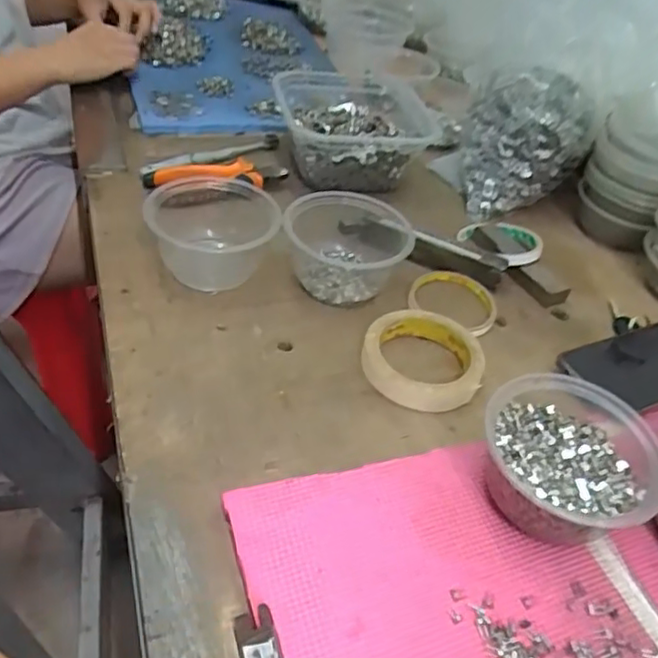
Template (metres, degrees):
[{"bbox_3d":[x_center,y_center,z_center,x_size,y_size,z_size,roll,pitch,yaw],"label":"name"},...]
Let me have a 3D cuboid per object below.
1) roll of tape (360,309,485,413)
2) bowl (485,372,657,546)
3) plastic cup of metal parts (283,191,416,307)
[{"bbox_3d":[0.078,0.021,0.530,0.096,0.018,0.099,4,42,-4],"label":"roll of tape"},{"bbox_3d":[0.157,0.091,0.427,0.110,0.062,0.104,6,42,-6],"label":"bowl"},{"bbox_3d":[0.018,-0.082,0.600,0.111,0.058,0.109,6,42,-6],"label":"plastic cup of metal parts"}]

